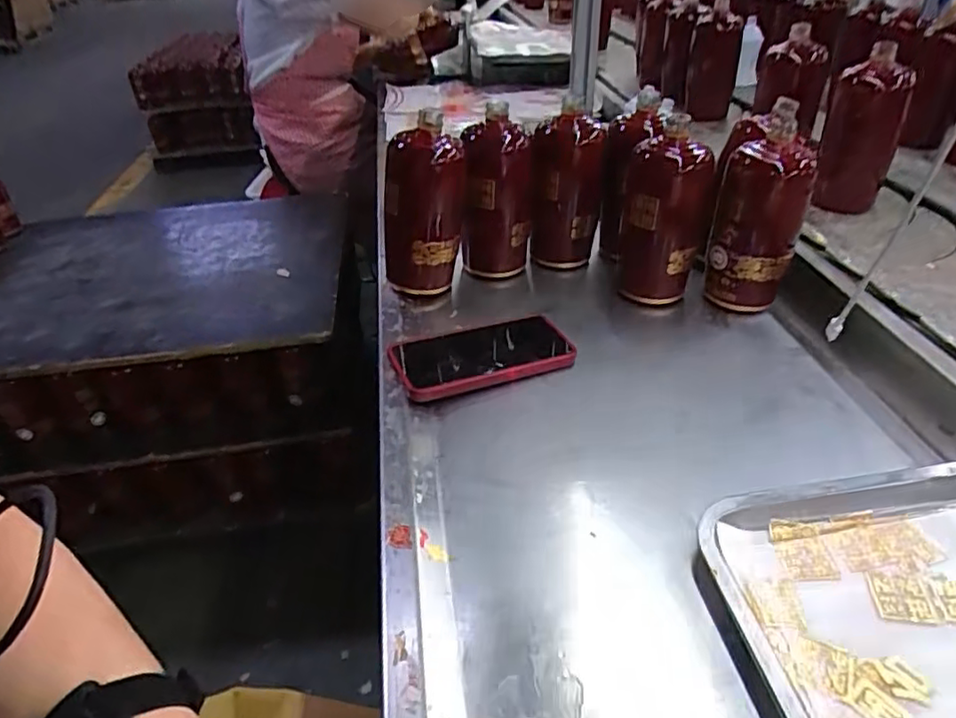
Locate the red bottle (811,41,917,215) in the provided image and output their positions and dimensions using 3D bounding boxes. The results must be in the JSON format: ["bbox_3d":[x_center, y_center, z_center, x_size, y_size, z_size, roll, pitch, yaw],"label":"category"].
[{"bbox_3d":[0.487,-0.286,0.794,0.084,0.180,0.075,15,40,25],"label":"red bottle"}]

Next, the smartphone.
[{"bbox_3d":[0.003,-0.006,0.603,0.168,0.016,0.097,-13,33,-20],"label":"smartphone"}]

